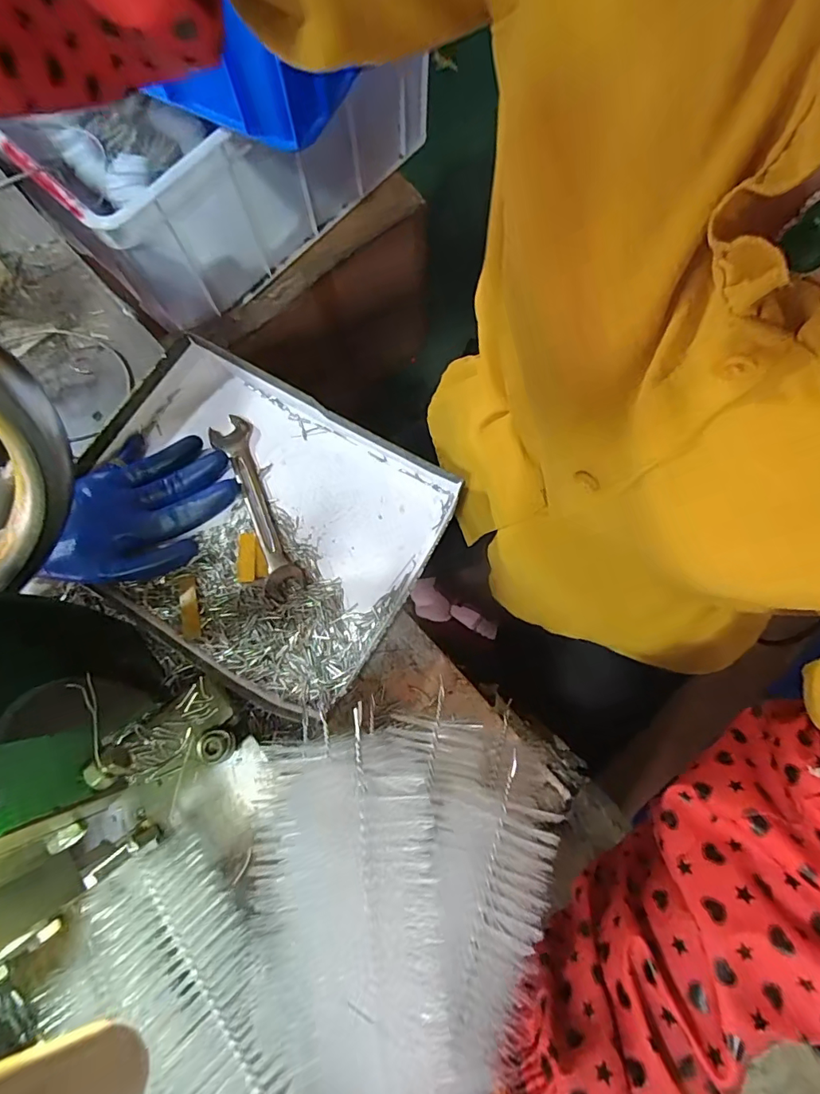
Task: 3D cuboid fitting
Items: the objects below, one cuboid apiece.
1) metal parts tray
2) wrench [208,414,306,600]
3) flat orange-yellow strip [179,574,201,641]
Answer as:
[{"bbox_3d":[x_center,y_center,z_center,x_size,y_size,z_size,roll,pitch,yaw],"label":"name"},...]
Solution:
[{"bbox_3d":[-0.133,-0.022,0.426,0.285,0.036,0.245,30,76,8],"label":"metal parts tray"},{"bbox_3d":[-0.137,-0.039,0.438,0.035,0.010,0.173,-21,75,-6],"label":"wrench"},{"bbox_3d":[-0.185,0.049,0.413,0.014,0.004,0.055,-14,76,-3],"label":"flat orange-yellow strip"}]

